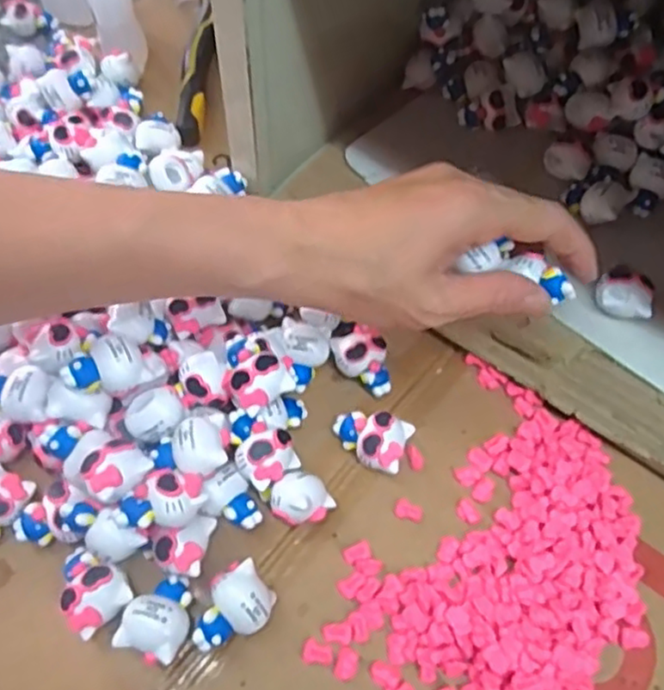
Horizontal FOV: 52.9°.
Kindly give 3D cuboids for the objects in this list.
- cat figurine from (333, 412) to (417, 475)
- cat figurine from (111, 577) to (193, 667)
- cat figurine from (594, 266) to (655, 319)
[{"bbox_3d":[0.018,0.042,0.310,0.035,0.017,0.024,21,65,10],"label":"cat figurine"},{"bbox_3d":[-0.068,0.109,0.268,0.025,0.022,0.032,17,64,8],"label":"cat figurine"},{"bbox_3d":[0.146,-0.024,0.336,0.027,0.024,0.018,6,63,3],"label":"cat figurine"}]

